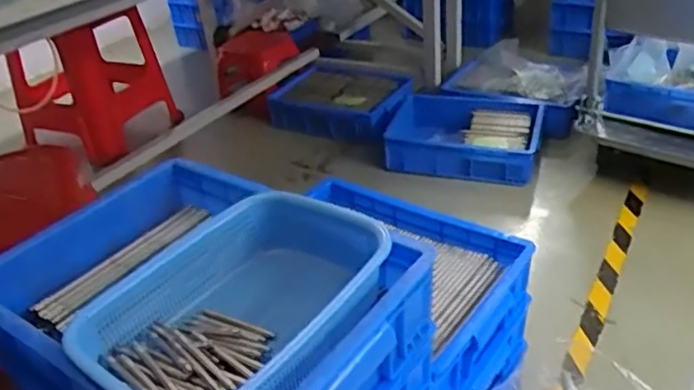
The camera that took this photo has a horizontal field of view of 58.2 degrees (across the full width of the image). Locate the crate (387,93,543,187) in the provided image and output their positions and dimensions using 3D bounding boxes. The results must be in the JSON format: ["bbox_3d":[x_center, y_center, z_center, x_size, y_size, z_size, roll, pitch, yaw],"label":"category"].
[{"bbox_3d":[0.339,-0.169,1.809,0.425,0.105,0.335,2,33,13],"label":"crate"}]

